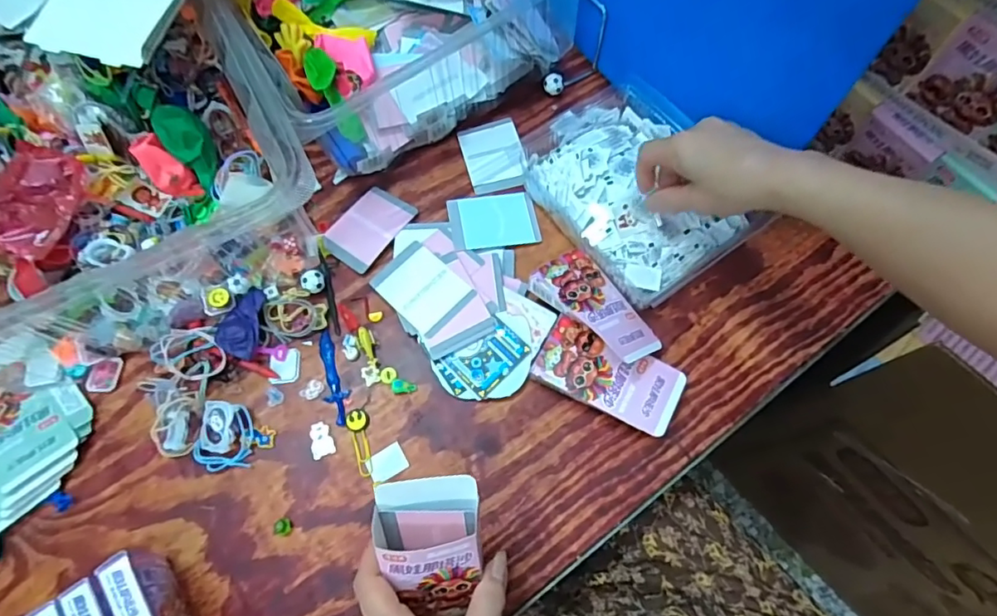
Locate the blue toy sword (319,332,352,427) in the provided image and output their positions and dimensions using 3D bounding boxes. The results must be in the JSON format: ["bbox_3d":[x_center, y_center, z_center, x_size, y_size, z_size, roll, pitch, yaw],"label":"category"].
[{"bbox_3d":[-0.152,0.063,0.495,0.022,0.004,0.089,-17,68,-4],"label":"blue toy sword"}]

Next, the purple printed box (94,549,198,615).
[{"bbox_3d":[-0.248,0.223,0.397,0.022,0.067,0.097,-35,71,-11],"label":"purple printed box"}]

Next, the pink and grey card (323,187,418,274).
[{"bbox_3d":[-0.133,-0.082,0.553,0.062,0.010,0.088,32,73,14],"label":"pink and grey card"}]

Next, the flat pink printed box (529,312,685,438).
[{"bbox_3d":[0.095,0.060,0.472,0.121,0.031,0.063,26,72,12],"label":"flat pink printed box"}]

